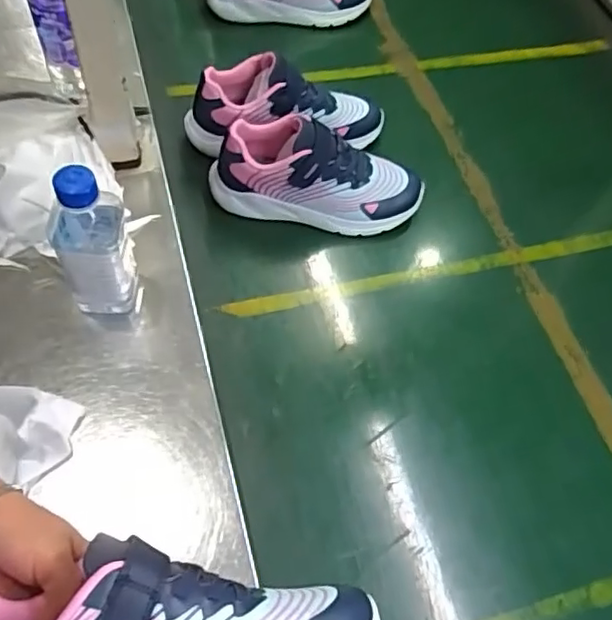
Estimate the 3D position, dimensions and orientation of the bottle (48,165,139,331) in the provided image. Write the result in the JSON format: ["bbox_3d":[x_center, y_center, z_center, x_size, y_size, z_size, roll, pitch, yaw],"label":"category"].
[{"bbox_3d":[-0.191,-0.057,0.539,0.063,0.166,0.073,3,60,-5],"label":"bottle"}]

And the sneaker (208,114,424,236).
[{"bbox_3d":[0.014,-0.157,0.697,0.237,0.107,0.084,11,59,0],"label":"sneaker"}]

